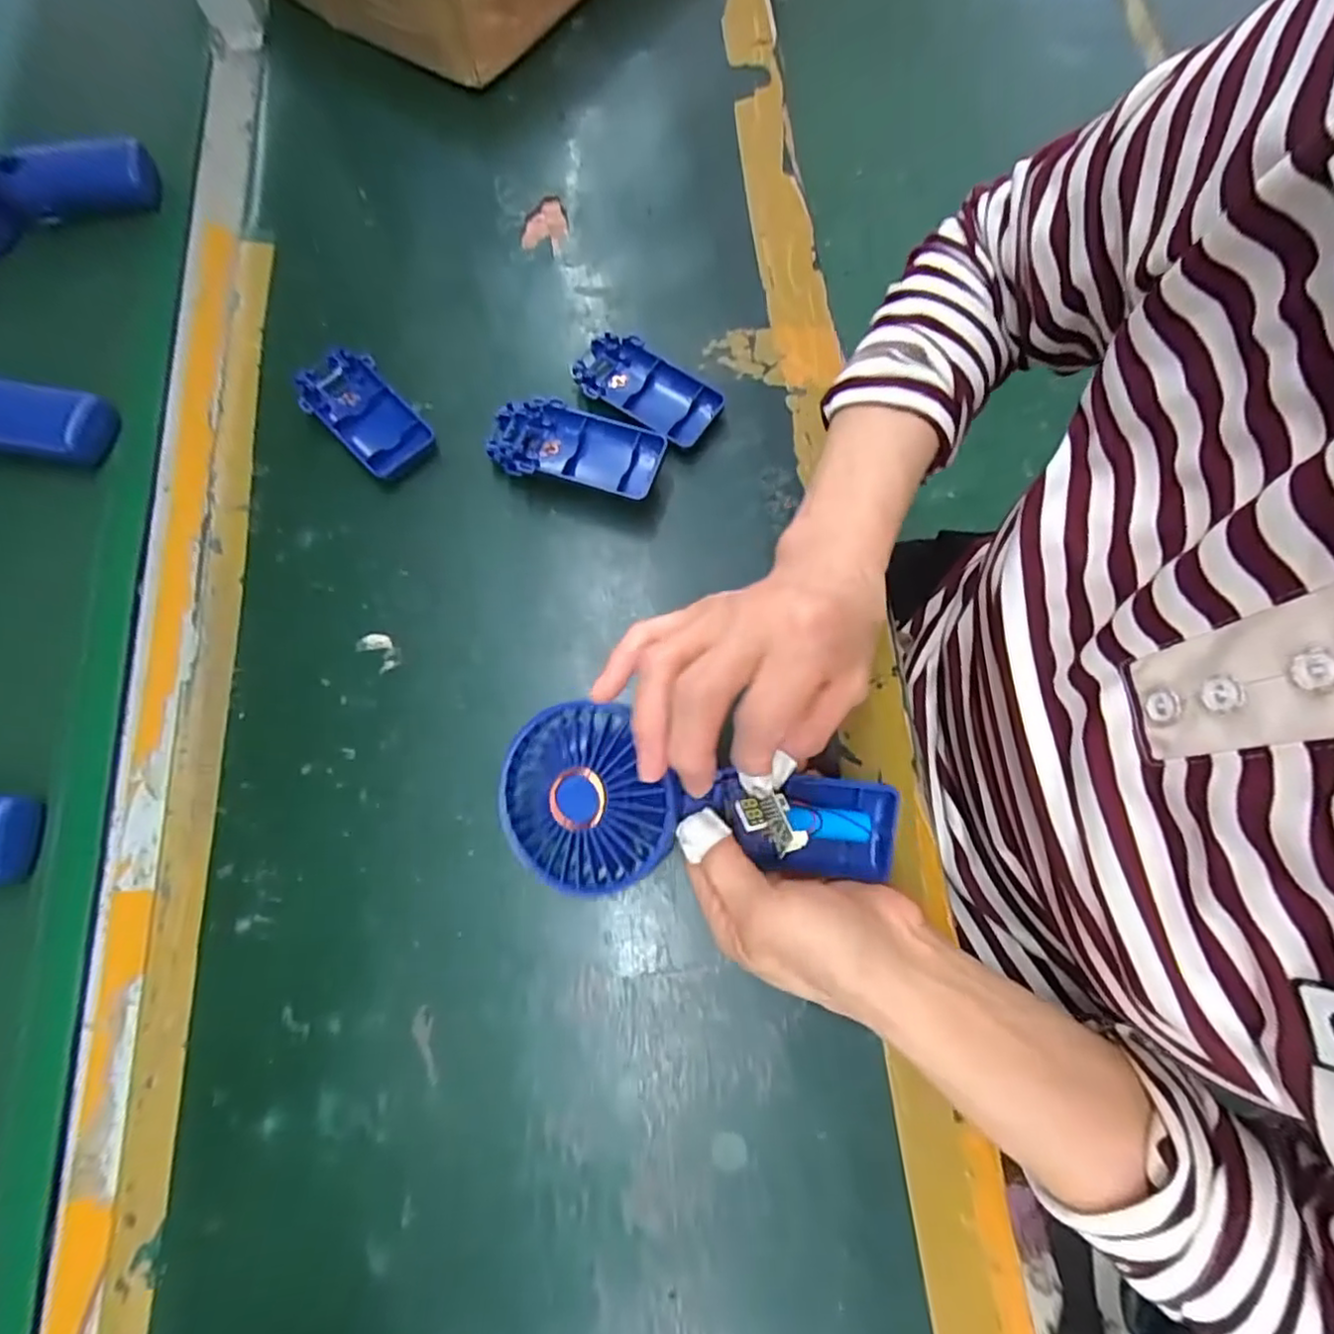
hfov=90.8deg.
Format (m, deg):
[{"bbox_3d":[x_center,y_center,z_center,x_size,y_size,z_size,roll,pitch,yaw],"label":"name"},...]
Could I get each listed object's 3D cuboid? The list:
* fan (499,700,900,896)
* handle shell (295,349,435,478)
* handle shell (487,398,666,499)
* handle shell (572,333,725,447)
[{"bbox_3d":[0.015,0.064,0.299,0.180,0.033,0.078,5,74,-1],"label":"fan"},{"bbox_3d":[-0.187,-0.156,0.408,0.048,0.018,0.090,-38,77,-9],"label":"handle shell"},{"bbox_3d":[-0.055,-0.126,0.391,0.104,0.026,0.048,16,75,5],"label":"handle shell"},{"bbox_3d":[-0.012,-0.172,0.409,0.090,0.014,0.049,28,76,9],"label":"handle shell"}]

